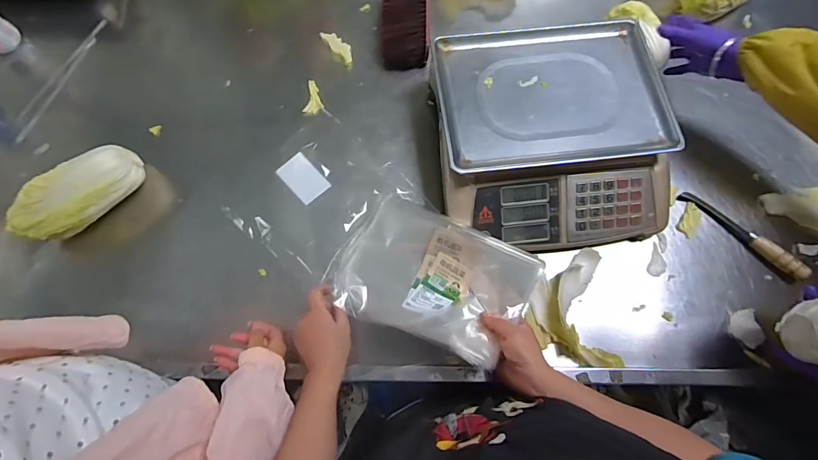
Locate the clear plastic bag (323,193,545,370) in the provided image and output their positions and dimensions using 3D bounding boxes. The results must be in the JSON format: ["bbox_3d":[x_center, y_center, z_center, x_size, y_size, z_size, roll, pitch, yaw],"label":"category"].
[{"bbox_3d":[0.026,0.059,0.545,0.262,0.073,0.188,25,74,9],"label":"clear plastic bag"}]

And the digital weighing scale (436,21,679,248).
[{"bbox_3d":[0.217,-0.148,0.634,0.343,0.112,0.346,-7,71,-1],"label":"digital weighing scale"}]

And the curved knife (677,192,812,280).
[{"bbox_3d":[0.528,0.000,0.626,0.028,0.032,0.200,-43,76,-12],"label":"curved knife"}]

